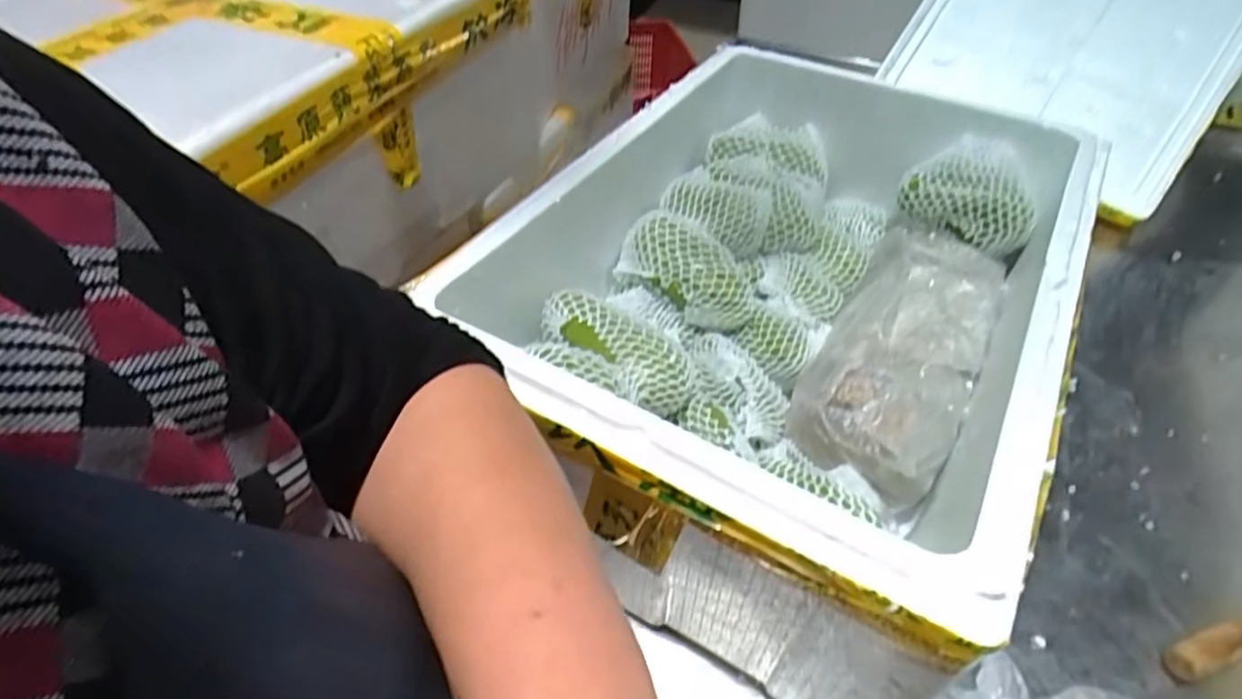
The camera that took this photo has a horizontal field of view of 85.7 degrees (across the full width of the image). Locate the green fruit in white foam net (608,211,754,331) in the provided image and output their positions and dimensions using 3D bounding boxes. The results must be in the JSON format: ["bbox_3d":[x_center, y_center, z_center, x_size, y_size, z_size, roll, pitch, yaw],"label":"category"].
[{"bbox_3d":[0.065,-0.075,0.617,0.122,0.061,0.075,22,50,19],"label":"green fruit in white foam net"}]

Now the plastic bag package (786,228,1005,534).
[{"bbox_3d":[0.243,-0.007,0.570,0.119,0.068,0.295,25,51,21],"label":"plastic bag package"}]

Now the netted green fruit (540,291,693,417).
[{"bbox_3d":[-0.005,-0.001,0.514,0.123,0.047,0.049,28,52,24],"label":"netted green fruit"}]

